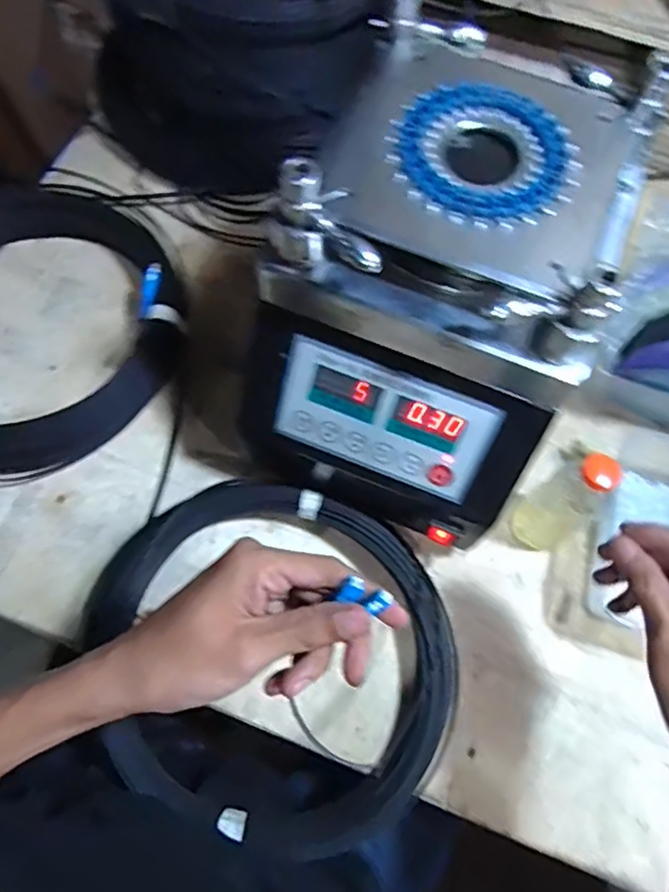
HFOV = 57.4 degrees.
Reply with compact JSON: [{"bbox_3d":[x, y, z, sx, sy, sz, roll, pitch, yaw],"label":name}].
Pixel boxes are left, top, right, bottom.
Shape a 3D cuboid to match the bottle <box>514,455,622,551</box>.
[{"bbox_3d":[0.198,0.046,0.514,0.053,0.127,0.049,-40,75,-15],"label":"bottle"}]

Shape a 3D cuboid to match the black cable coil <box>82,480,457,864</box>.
[{"bbox_3d":[-0.054,0.165,0.498,0.310,0.050,0.270,22,69,7],"label":"black cable coil"}]

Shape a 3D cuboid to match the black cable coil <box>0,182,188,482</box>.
[{"bbox_3d":[-0.304,-0.130,0.602,0.298,0.058,0.310,1,68,-2],"label":"black cable coil"}]

